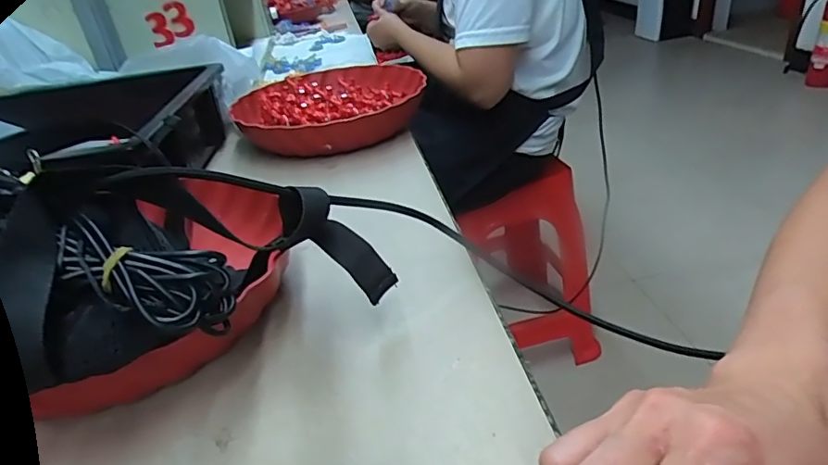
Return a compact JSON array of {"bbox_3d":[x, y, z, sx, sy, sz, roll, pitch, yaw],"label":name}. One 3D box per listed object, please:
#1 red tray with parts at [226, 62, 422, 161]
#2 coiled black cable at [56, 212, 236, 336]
[{"bbox_3d":[-0.101,-0.157,0.688,0.240,0.053,0.219,-22,34,-23],"label":"red tray with parts"},{"bbox_3d":[-0.130,0.023,0.256,0.085,0.024,0.039,21,59,-6],"label":"coiled black cable"}]

